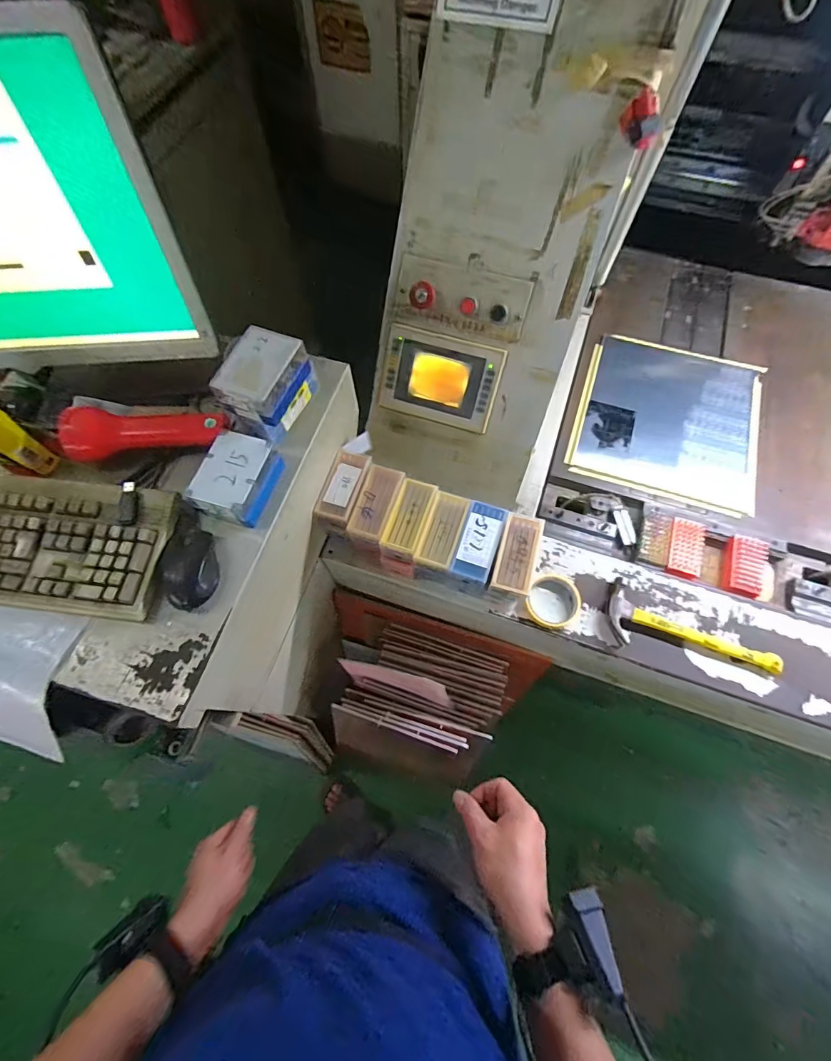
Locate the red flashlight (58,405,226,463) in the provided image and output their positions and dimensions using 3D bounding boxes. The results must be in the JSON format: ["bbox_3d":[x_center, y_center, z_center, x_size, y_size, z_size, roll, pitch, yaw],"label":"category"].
[{"bbox_3d":[-0.366,-0.139,0.613,0.199,0.058,0.066,-14,67,-5],"label":"red flashlight"}]

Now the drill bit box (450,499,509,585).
[{"bbox_3d":[0.099,0.015,0.693,0.060,0.020,0.120,19,69,9],"label":"drill bit box"}]

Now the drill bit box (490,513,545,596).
[{"bbox_3d":[0.158,0.035,0.688,0.060,0.030,0.116,13,68,7],"label":"drill bit box"}]

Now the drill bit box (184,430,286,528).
[{"bbox_3d":[-0.238,-0.069,0.592,0.085,0.046,0.109,17,68,8],"label":"drill bit box"}]

